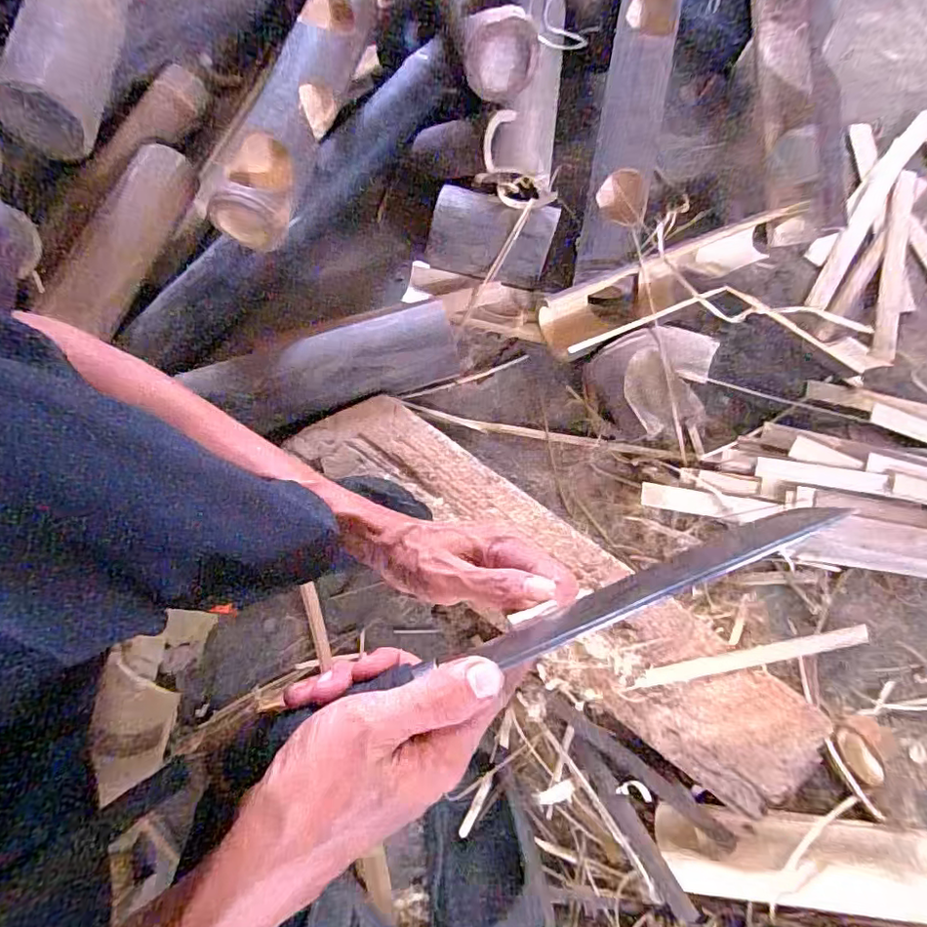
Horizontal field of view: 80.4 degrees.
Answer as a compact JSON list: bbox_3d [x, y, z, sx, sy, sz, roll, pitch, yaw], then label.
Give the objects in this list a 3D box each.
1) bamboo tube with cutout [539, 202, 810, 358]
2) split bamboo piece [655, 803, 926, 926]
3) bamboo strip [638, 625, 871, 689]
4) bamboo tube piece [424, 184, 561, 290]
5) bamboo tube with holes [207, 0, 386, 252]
[{"bbox_3d":[0.213,-0.186,0.583,0.274,0.069,0.064,-25,80,-4],"label":"bamboo tube with cutout"},{"bbox_3d":[0.318,0.346,0.475,0.288,0.035,0.065,5,79,2],"label":"split bamboo piece"},{"bbox_3d":[0.277,0.183,0.522,0.243,0.007,0.017,-7,81,-10],"label":"bamboo strip"},{"bbox_3d":[0.028,-0.238,0.584,0.129,0.062,0.075,17,79,4],"label":"bamboo tube piece"},{"bbox_3d":[-0.163,-0.434,0.593,0.085,0.082,0.453,14,79,3],"label":"bamboo tube with holes"}]

